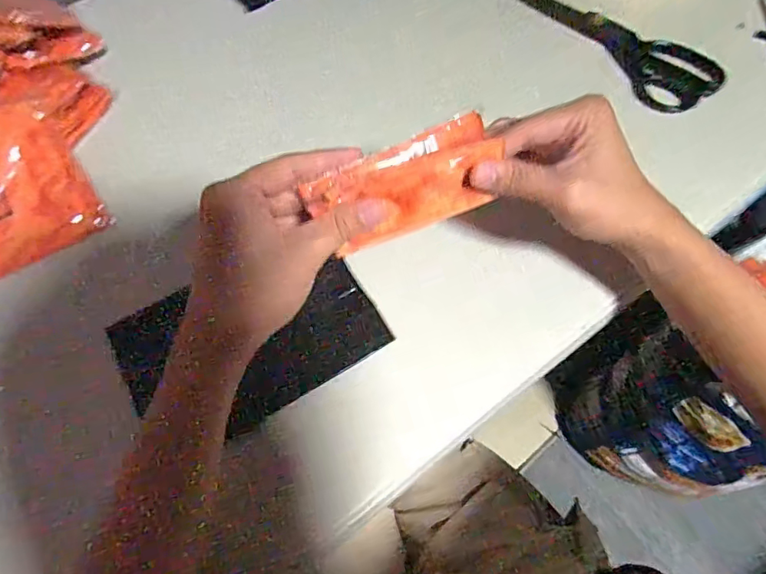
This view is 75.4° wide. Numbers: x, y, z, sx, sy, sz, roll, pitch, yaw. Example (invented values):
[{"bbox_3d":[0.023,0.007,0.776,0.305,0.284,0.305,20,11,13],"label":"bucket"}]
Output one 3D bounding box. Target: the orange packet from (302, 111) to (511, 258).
[{"bbox_3d":[0.014,-0.063,0.313,0.118,0.056,0.027,-20,31,-1],"label":"orange packet"}]

